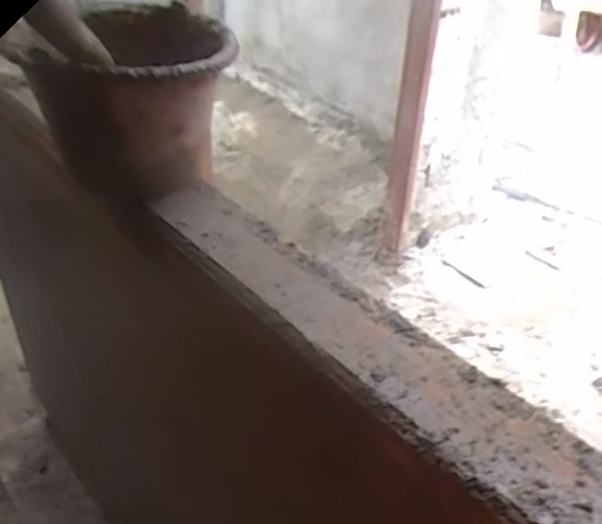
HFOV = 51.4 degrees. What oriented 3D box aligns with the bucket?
[{"bbox_3d":[-0.190,-0.180,0.722,0.200,0.180,0.213,-10,37,-15],"label":"bucket"}]

